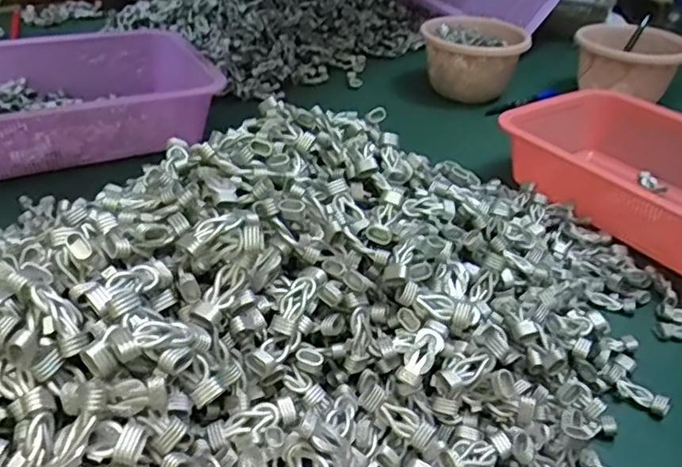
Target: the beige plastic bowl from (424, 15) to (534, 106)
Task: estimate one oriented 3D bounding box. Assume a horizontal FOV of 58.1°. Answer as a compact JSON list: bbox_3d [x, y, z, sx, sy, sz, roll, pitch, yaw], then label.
[{"bbox_3d":[0.191,-0.253,0.893,0.139,0.092,0.150,3,35,-2],"label":"beige plastic bowl"}]

